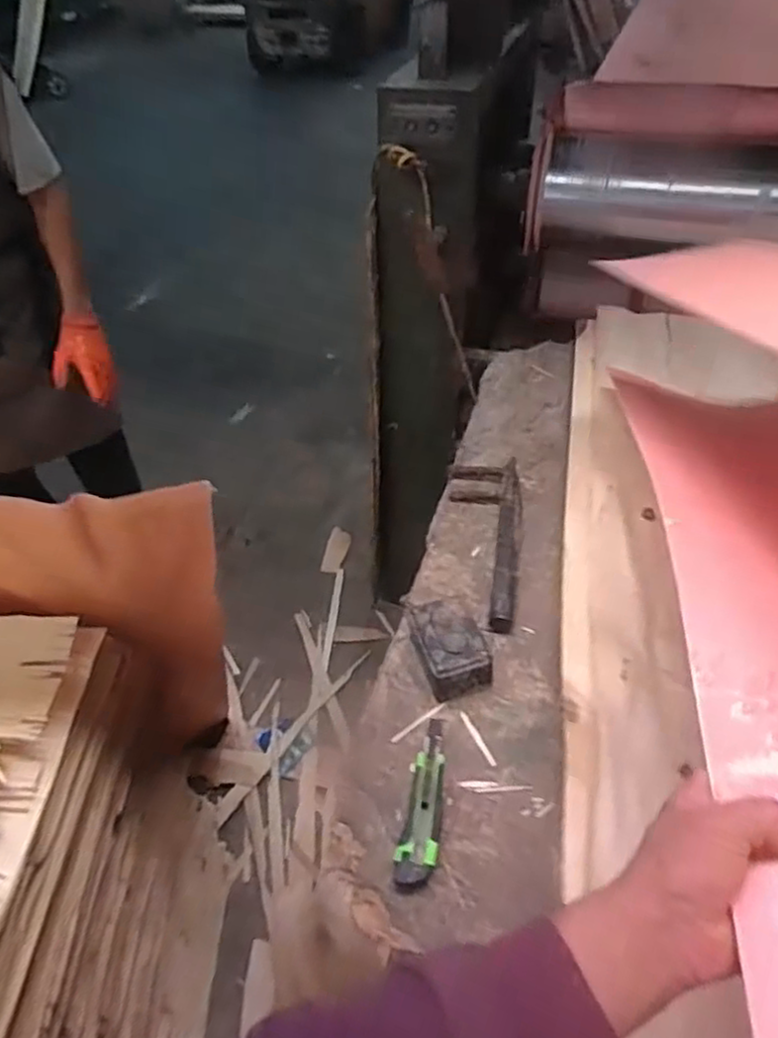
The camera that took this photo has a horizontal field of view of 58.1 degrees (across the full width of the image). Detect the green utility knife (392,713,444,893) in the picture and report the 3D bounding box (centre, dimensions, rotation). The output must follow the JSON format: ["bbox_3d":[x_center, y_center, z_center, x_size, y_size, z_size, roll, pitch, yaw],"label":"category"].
[{"bbox_3d":[0.040,0.300,0.749,0.039,0.024,0.182,8,43,10],"label":"green utility knife"}]

